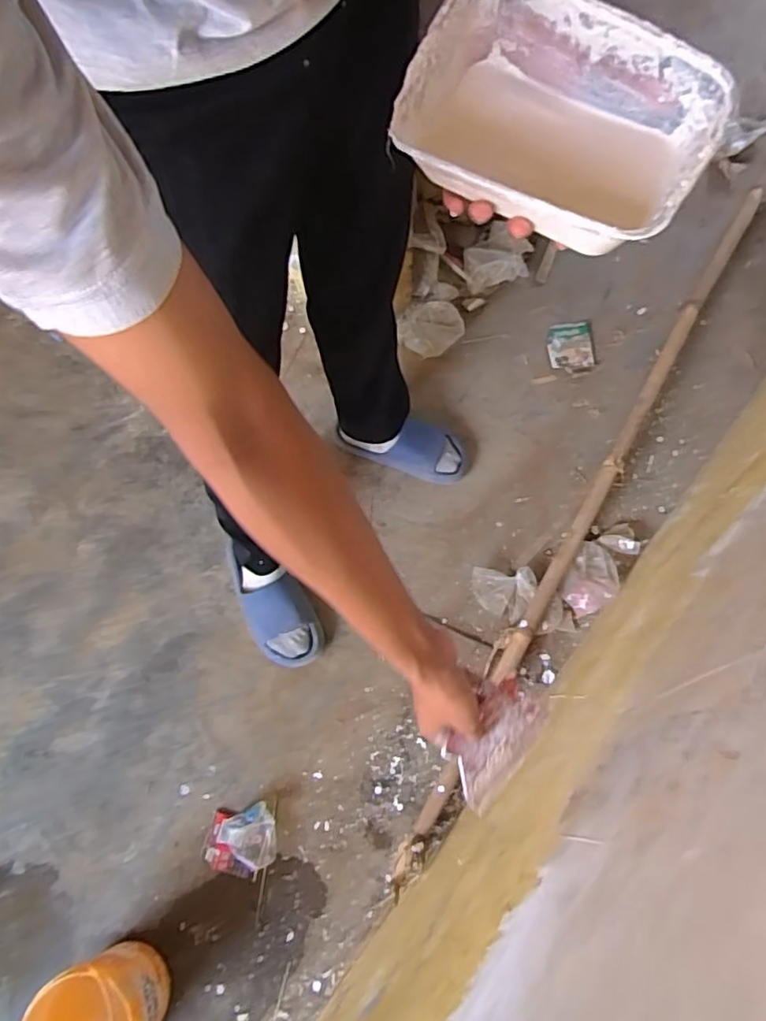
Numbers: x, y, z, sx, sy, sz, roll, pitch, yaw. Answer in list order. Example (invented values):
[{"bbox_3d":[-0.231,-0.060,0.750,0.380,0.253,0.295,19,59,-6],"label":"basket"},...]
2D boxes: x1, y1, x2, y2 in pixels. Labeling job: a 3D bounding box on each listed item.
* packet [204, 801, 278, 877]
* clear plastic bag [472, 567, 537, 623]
[{"bbox_3d":[-0.241,0.558,1.005,0.116,0.026,0.101,-12,70,-3],"label":"packet"},{"bbox_3d":[0.240,0.166,1.185,0.119,0.027,0.104,1,70,2],"label":"clear plastic bag"}]

